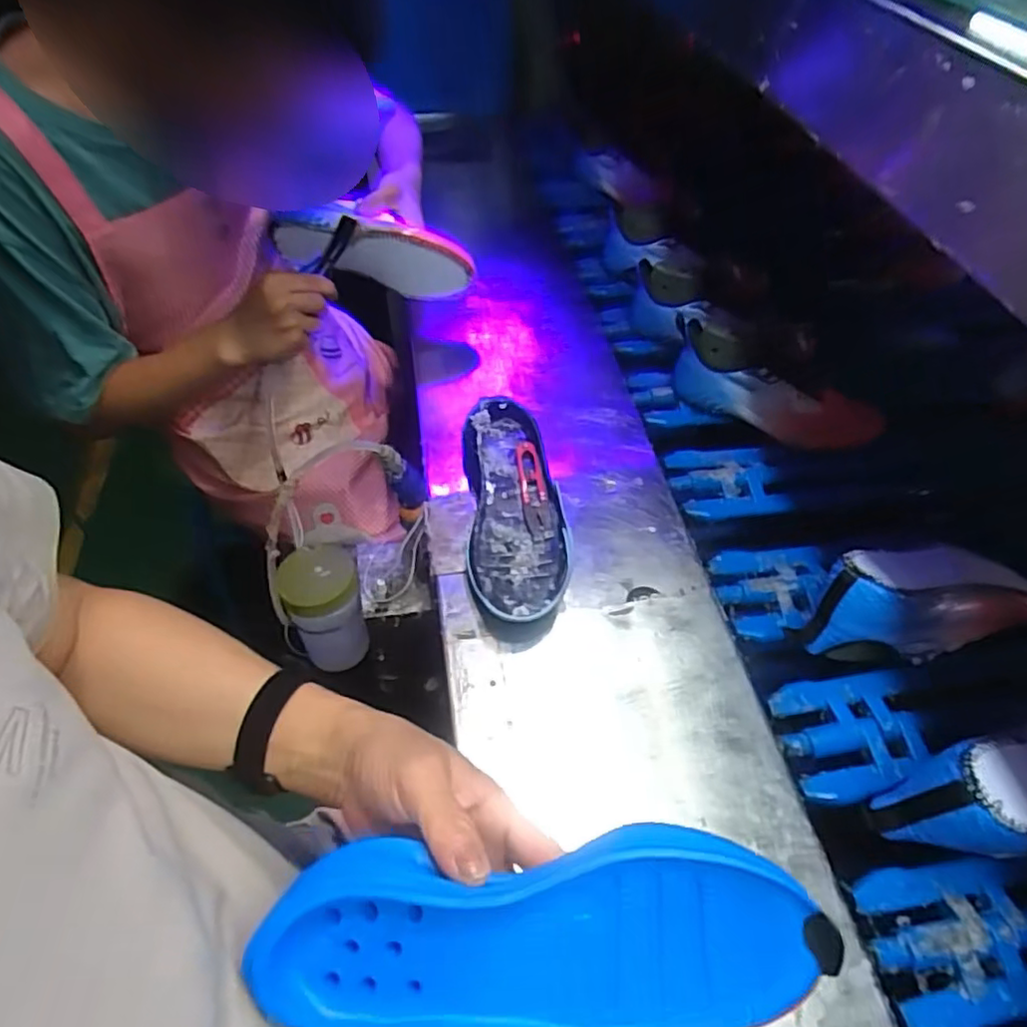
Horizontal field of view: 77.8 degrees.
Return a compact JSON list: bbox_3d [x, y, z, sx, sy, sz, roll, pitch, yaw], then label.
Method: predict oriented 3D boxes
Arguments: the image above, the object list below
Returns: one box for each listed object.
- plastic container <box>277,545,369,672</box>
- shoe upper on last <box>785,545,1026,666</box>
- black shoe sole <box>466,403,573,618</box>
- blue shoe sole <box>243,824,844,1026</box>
[{"bbox_3d":[-0.186,0.093,0.635,0.069,0.098,0.085,-18,52,-9],"label":"plastic container"},{"bbox_3d":[0.342,0.076,0.546,0.201,0.093,0.077,-13,51,-5],"label":"shoe upper on last"},{"bbox_3d":[0.001,-0.005,0.586,0.089,0.052,0.233,-4,50,-2],"label":"black shoe sole"},{"bbox_3d":[0.012,0.198,0.303,0.245,0.048,0.092,-3,93,1],"label":"blue shoe sole"}]

